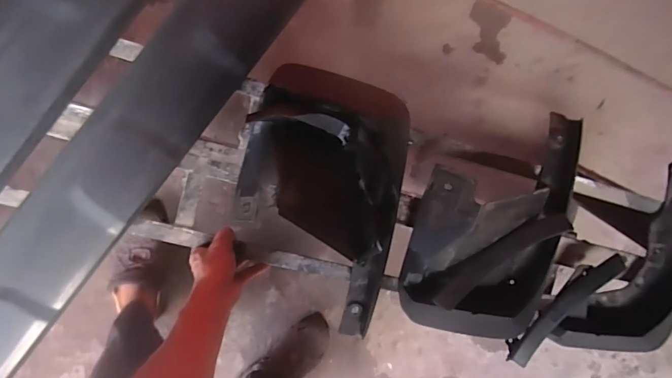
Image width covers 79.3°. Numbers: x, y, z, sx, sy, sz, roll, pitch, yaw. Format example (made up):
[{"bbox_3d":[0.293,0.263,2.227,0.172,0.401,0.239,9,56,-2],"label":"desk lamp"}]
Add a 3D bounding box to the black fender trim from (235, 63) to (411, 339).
[{"bbox_3d":[-0.020,0.024,0.585,0.238,0.090,0.363,13,92,-8],"label":"black fender trim"}]

